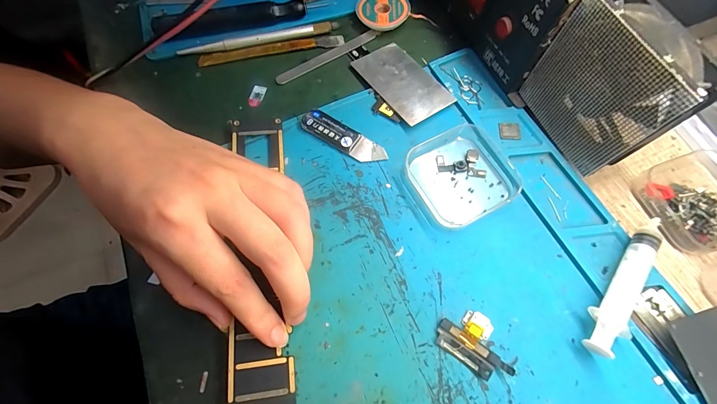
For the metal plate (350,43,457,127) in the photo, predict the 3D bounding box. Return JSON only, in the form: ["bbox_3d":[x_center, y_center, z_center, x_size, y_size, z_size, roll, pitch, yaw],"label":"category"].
[{"bbox_3d":[0.034,-0.094,0.255,0.045,0.004,0.077,-32,68,-14],"label":"metal plate"}]

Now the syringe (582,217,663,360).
[{"bbox_3d":[0.156,0.050,0.190,0.020,0.016,0.089,37,73,15],"label":"syringe"}]

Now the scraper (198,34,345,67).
[{"bbox_3d":[-0.072,-0.127,0.270,0.119,0.004,0.012,-12,67,-4],"label":"scraper"}]

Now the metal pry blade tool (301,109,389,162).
[{"bbox_3d":[-0.011,-0.047,0.236,0.066,0.008,0.018,30,71,13],"label":"metal pry blade tool"}]

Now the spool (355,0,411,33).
[{"bbox_3d":[0.021,-0.163,0.278,0.043,0.013,0.037,-1,67,1],"label":"spool"}]

